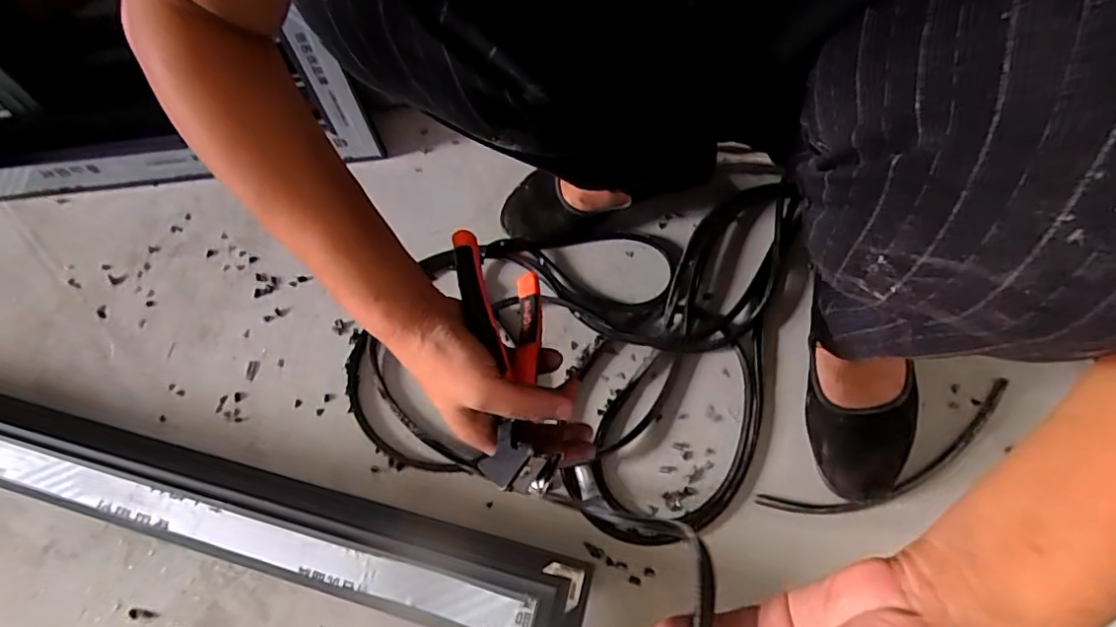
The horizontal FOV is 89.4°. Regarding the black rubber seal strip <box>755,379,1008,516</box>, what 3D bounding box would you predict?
[{"bbox_3d":[0.316,0.137,0.523,0.267,0.012,0.050,-22,66,-7],"label":"black rubber seal strip"}]

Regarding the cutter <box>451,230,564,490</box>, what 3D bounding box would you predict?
[{"bbox_3d":[-0.030,0.033,0.375,0.028,0.086,0.166,-22,62,27],"label":"cutter"}]

